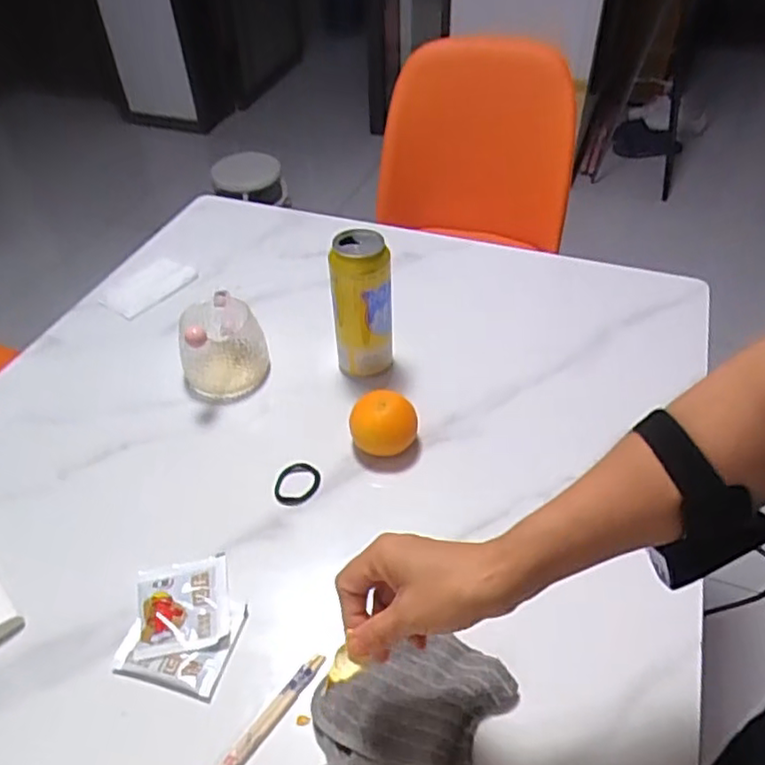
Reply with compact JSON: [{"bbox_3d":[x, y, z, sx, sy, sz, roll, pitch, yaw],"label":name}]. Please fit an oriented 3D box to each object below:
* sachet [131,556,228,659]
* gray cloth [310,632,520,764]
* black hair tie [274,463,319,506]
[{"bbox_3d":[-0.172,0.190,0.557,0.076,0.009,0.086,-10,44,-8],"label":"sachet"},{"bbox_3d":[0.028,0.253,0.474,0.151,0.023,0.112,-16,45,-13],"label":"gray cloth"},{"bbox_3d":[-0.086,0.103,0.649,0.040,0.009,0.051,29,52,29],"label":"black hair tie"}]

